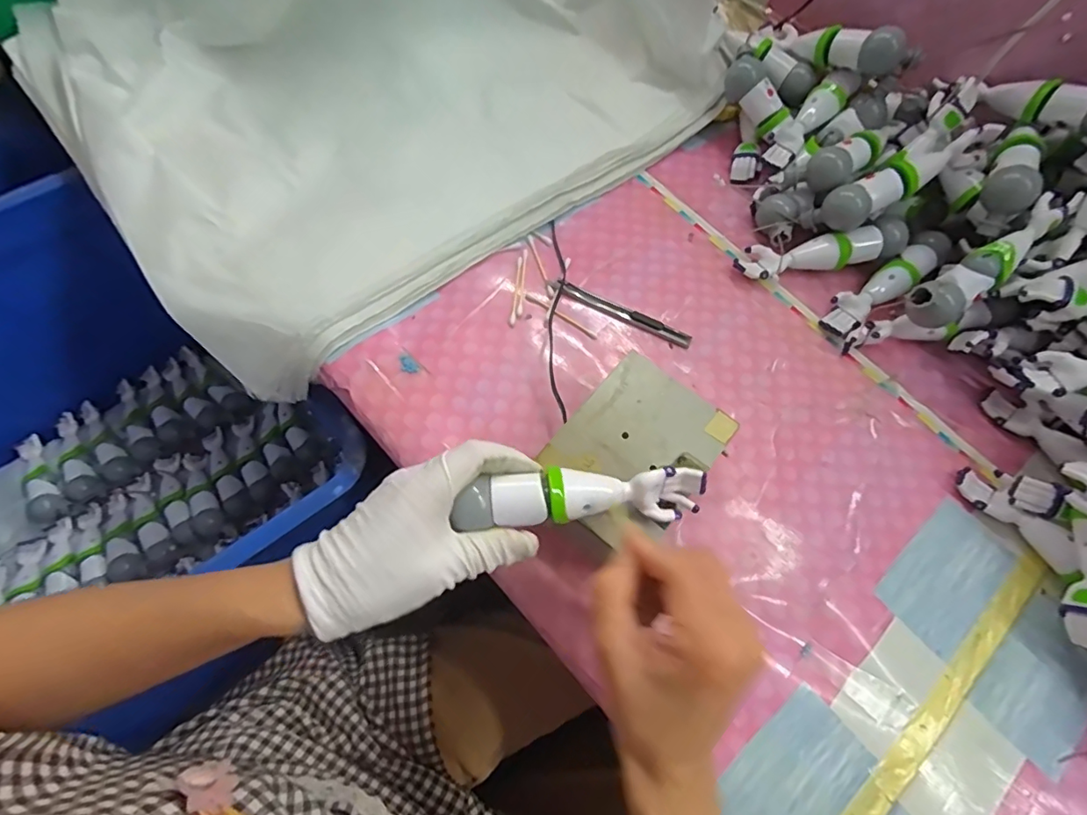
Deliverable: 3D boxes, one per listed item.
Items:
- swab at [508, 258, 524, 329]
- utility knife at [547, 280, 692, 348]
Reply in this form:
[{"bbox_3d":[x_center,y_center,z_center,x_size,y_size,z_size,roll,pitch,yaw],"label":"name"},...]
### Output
[{"bbox_3d":[-0.023,-0.101,0.444,0.006,0.004,0.071,7,64,0],"label":"swab"},{"bbox_3d":[0.065,-0.082,0.441,0.127,0.008,0.011,25,69,8],"label":"utility knife"}]

